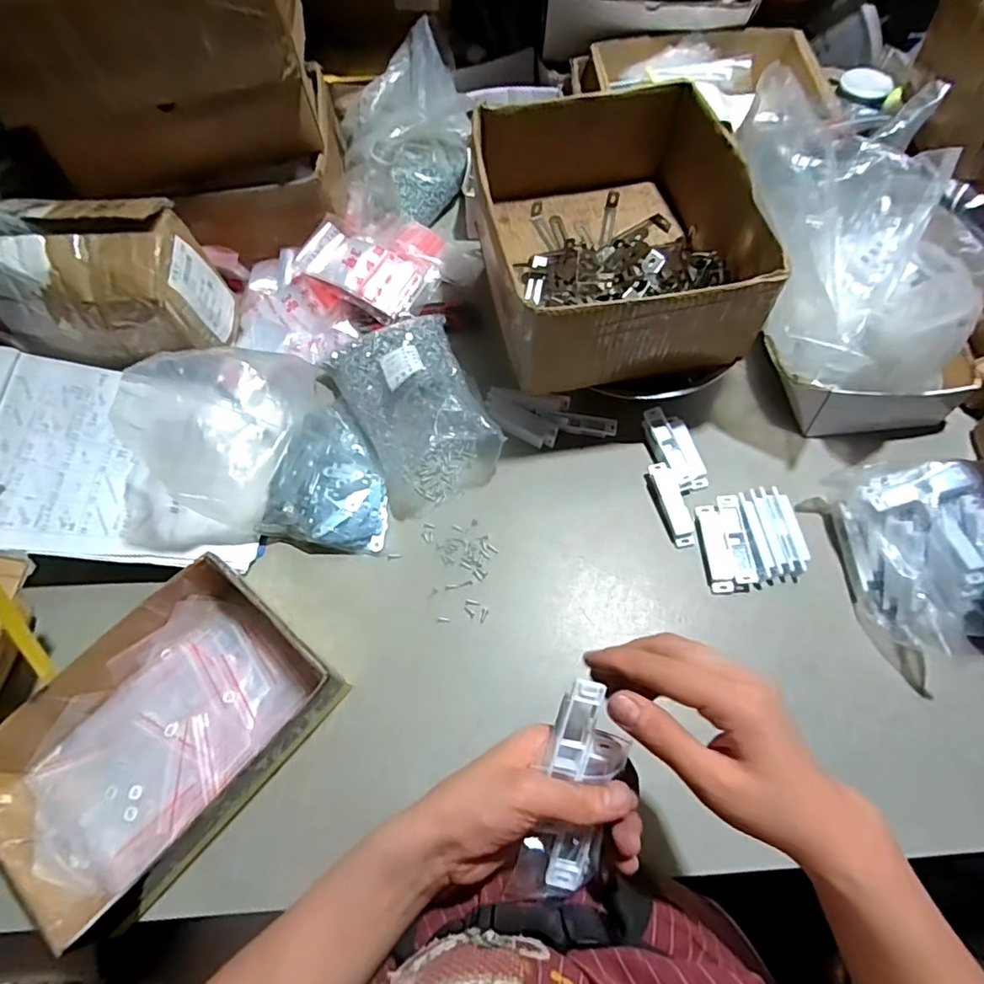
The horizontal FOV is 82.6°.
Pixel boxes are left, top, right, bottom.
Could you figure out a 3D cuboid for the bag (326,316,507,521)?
[{"bbox_3d":[-0.085,-0.104,0.624,0.143,0.071,0.218,-25,65,-10],"label":"bag"}]

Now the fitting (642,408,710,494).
[{"bbox_3d":[0.204,-0.049,0.624,0.047,0.018,0.099,-16,64,-6],"label":"fitting"}]

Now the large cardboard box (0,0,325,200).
[{"bbox_3d":[-0.374,-0.515,0.621,0.325,0.223,0.255,-10,63,-3],"label":"large cardboard box"}]

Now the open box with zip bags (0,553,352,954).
[{"bbox_3d":[-0.279,0.205,0.486,0.179,0.075,0.246,38,71,19],"label":"open box with zip bags"}]

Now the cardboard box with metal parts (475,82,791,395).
[{"bbox_3d":[0.128,-0.275,0.606,0.252,0.117,0.307,-8,63,-2],"label":"cardboard box with metal parts"}]

